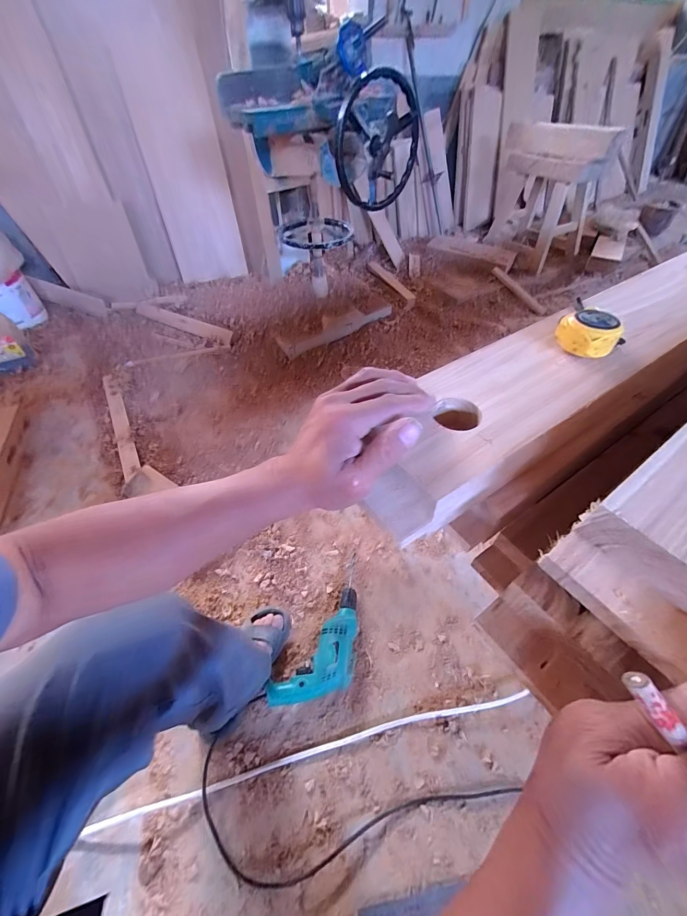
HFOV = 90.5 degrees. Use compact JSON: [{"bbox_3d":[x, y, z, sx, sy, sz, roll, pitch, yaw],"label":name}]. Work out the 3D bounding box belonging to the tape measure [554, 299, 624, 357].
[{"bbox_3d":[0.252,-0.129,0.348,0.059,0.033,0.051,28,55,24],"label":"tape measure"}]

